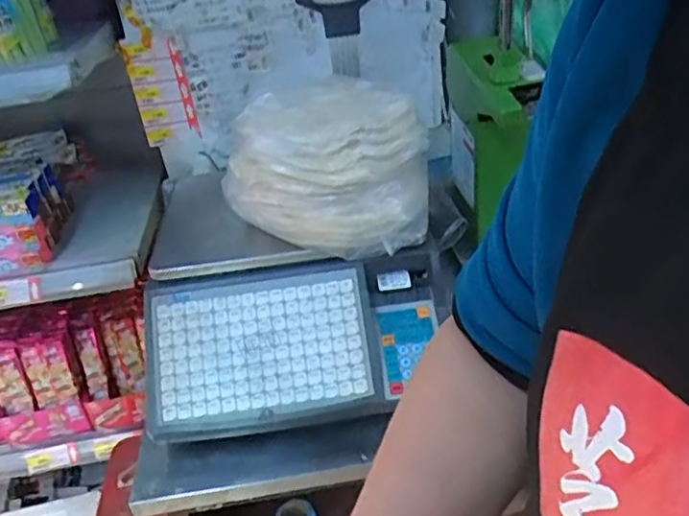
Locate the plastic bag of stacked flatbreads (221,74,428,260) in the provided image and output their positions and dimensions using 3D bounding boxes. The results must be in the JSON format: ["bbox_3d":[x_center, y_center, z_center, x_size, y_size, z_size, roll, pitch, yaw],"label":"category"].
[{"bbox_3d":[-0.019,-0.112,0.746,0.218,0.143,0.184,-3,33,8],"label":"plastic bag of stacked flatbreads"}]

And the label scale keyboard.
[{"bbox_3d":[-0.054,0.095,0.718,0.329,0.034,0.171,-7,74,-5],"label":"label scale keyboard"}]

